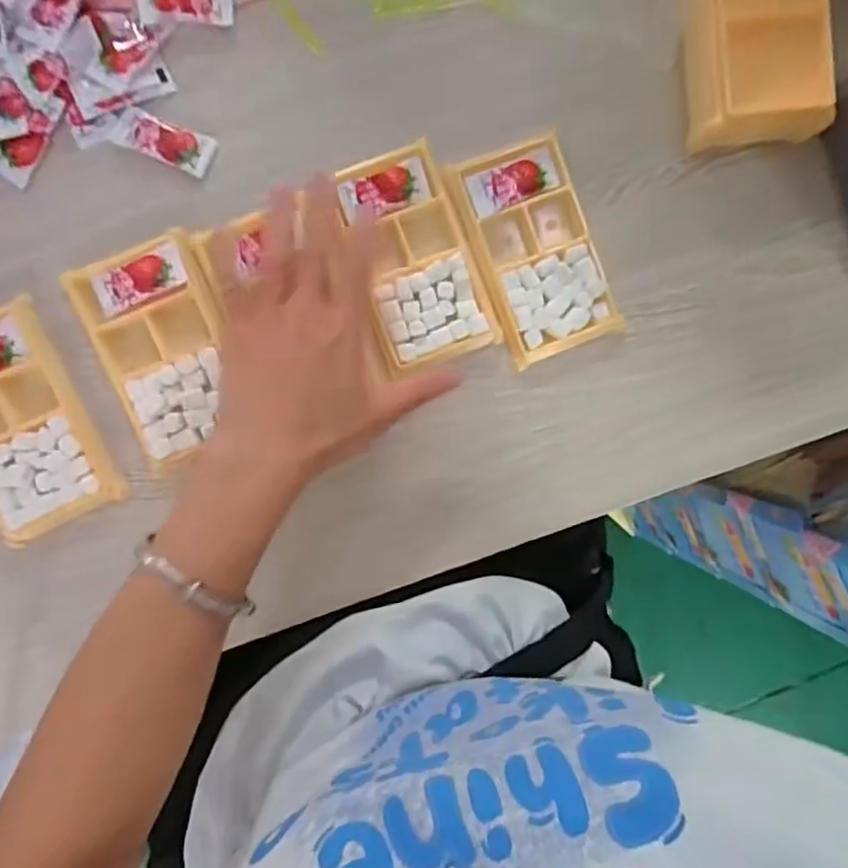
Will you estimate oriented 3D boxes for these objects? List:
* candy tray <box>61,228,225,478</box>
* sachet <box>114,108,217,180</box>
[{"bbox_3d":[-0.158,-0.051,0.394,0.079,0.020,0.135,-22,96,-3],"label":"candy tray"},{"bbox_3d":[-0.159,-0.180,0.392,0.056,0.006,0.027,18,93,-6],"label":"sachet"}]

